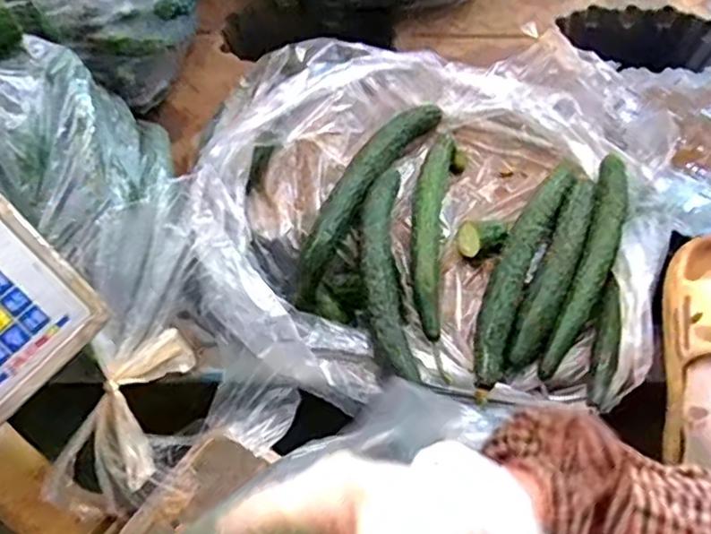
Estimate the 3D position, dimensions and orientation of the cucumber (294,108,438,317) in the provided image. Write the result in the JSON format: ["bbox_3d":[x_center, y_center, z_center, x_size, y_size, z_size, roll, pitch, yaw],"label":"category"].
[{"bbox_3d":[0.007,-0.084,0.726,0.048,0.034,0.309,26,60,15],"label":"cucumber"}]

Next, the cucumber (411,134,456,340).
[{"bbox_3d":[0.078,-0.044,0.697,0.037,0.033,0.257,7,57,4],"label":"cucumber"}]

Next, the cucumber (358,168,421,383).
[{"bbox_3d":[0.029,0.007,0.661,0.046,0.038,0.245,-2,57,-2],"label":"cucumber"}]

